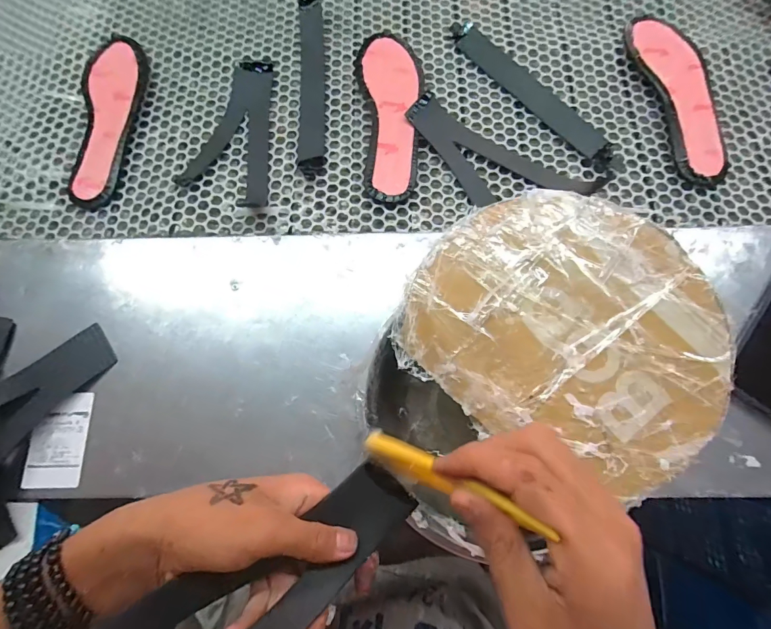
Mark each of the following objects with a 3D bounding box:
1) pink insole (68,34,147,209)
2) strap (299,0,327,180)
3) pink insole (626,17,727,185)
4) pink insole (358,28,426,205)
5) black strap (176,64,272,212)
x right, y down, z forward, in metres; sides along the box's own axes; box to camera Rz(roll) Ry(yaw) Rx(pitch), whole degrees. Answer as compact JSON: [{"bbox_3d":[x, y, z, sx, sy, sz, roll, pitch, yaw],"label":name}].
[{"bbox_3d":[-0.331,-0.240,0.459,0.067,0.012,0.243,-4,75,1],"label":"pink insole"},{"bbox_3d":[-0.089,-0.282,0.456,0.030,0.029,0.253,-3,75,1],"label":"strap"},{"bbox_3d":[0.341,-0.257,0.438,0.076,0.018,0.235,-10,75,-1],"label":"pink insole"},{"bbox_3d":[0.009,-0.234,0.445,0.071,0.016,0.232,-4,75,1],"label":"pink insole"},{"bbox_3d":[-0.171,-0.220,0.453,0.102,0.005,0.196,8,76,4],"label":"black strap"}]

